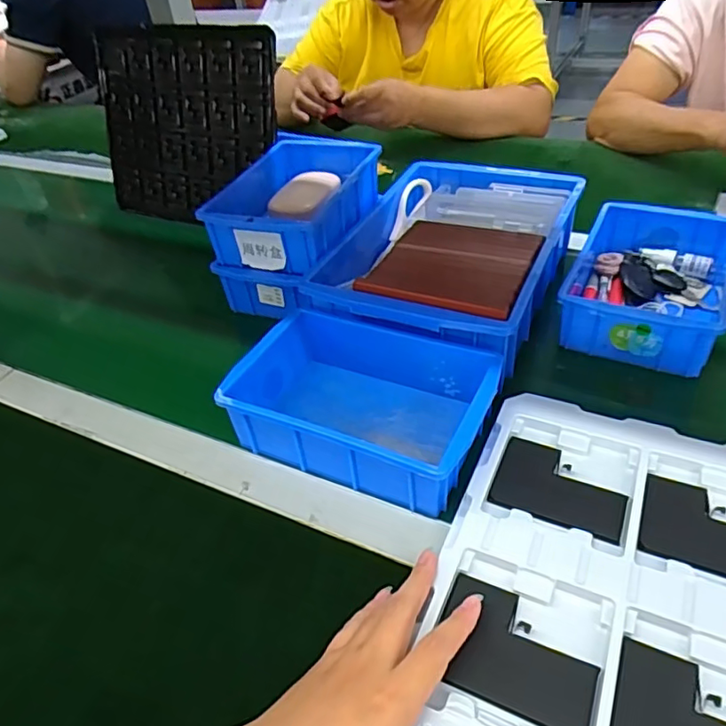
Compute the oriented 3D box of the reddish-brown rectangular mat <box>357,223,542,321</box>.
[{"bbox_3d":[0.086,-0.094,0.536,0.137,0.013,0.146,14,45,23],"label":"reddish-brown rectangular mat"}]

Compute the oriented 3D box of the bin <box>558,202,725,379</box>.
[{"bbox_3d":[0.280,-0.081,0.565,0.127,0.057,0.194,17,46,25],"label":"bin"}]

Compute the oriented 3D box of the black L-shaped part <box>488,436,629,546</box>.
[{"bbox_3d":[0.143,0.090,0.415,0.089,0.005,0.066,15,46,24],"label":"black L-shaped part"}]

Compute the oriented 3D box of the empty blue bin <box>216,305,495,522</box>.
[{"bbox_3d":[0.003,0.029,0.472,0.195,0.058,0.135,14,45,23],"label":"empty blue bin"}]

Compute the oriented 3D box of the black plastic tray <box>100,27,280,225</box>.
[{"bbox_3d":[-0.254,-0.324,0.794,0.308,0.243,0.018,16,21,25],"label":"black plastic tray"}]

